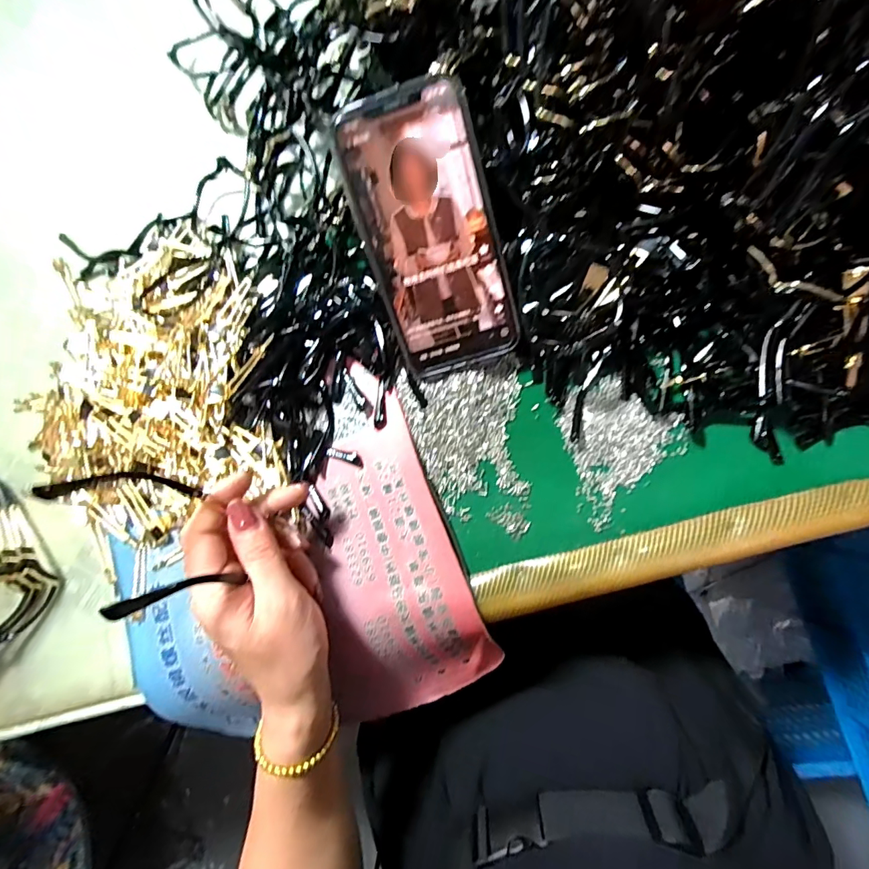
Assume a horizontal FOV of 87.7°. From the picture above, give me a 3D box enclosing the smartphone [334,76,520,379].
[{"bbox_3d":[-0.002,-0.116,0.275,0.077,0.005,0.156,-16,112,6],"label":"smartphone"}]

